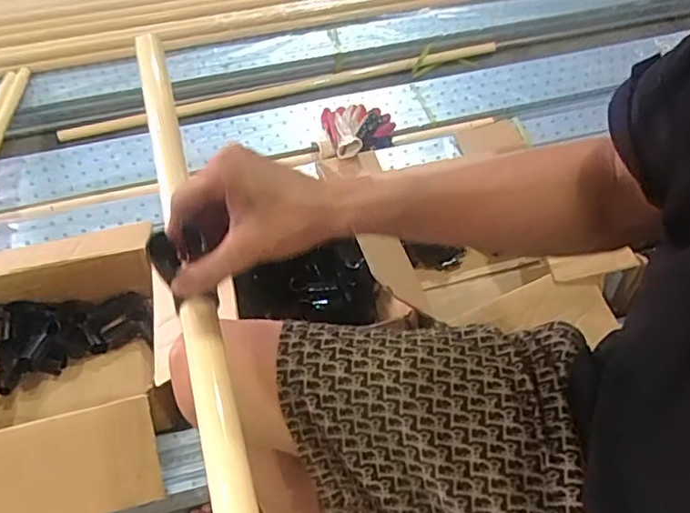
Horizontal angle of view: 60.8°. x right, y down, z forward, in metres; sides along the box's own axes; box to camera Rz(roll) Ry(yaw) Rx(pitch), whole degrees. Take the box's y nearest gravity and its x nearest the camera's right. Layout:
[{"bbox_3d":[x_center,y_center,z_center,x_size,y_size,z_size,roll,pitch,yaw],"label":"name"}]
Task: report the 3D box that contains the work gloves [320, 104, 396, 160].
[{"bbox_3d":[0.034,-0.294,1.321,0.160,0.056,0.171,-17,51,-12],"label":"work gloves"}]

